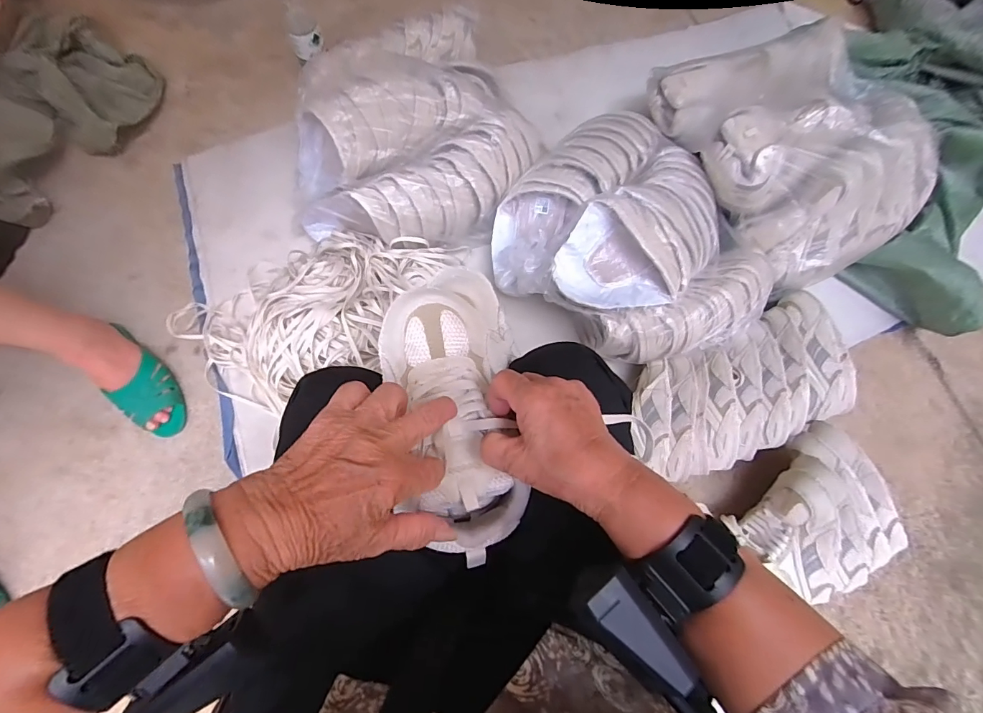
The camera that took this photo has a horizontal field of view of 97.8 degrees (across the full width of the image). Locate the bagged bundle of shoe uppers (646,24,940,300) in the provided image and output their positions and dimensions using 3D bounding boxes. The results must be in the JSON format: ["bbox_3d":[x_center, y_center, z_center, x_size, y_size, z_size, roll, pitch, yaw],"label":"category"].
[{"bbox_3d":[0.536,-0.364,0.738,0.384,0.125,0.434,-16,75,-4],"label":"bagged bundle of shoe uppers"}]

